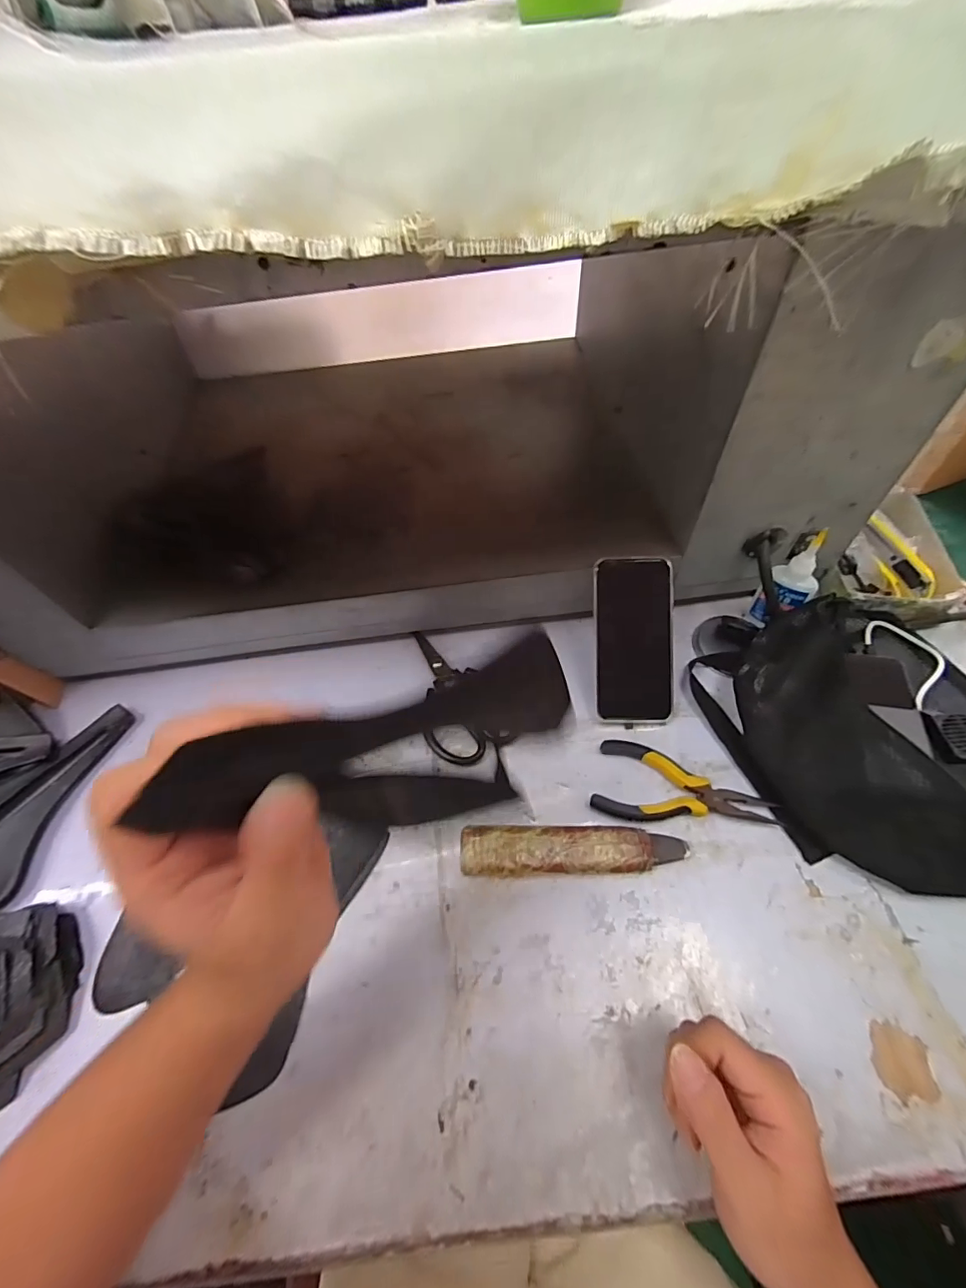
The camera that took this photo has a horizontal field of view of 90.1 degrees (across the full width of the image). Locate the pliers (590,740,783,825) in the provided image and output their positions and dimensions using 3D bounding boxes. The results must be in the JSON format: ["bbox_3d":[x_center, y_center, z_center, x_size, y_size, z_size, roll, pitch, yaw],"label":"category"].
[{"bbox_3d":[0.178,0.127,0.434,0.149,0.014,0.069,6,56,9],"label":"pliers"}]

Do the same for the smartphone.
[{"bbox_3d":[0.150,-0.002,0.480,0.075,0.010,0.161,-1,92,4],"label":"smartphone"}]

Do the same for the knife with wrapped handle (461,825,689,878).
[{"bbox_3d":[0.076,0.177,0.415,0.186,0.018,0.038,-2,55,3],"label":"knife with wrapped handle"}]

